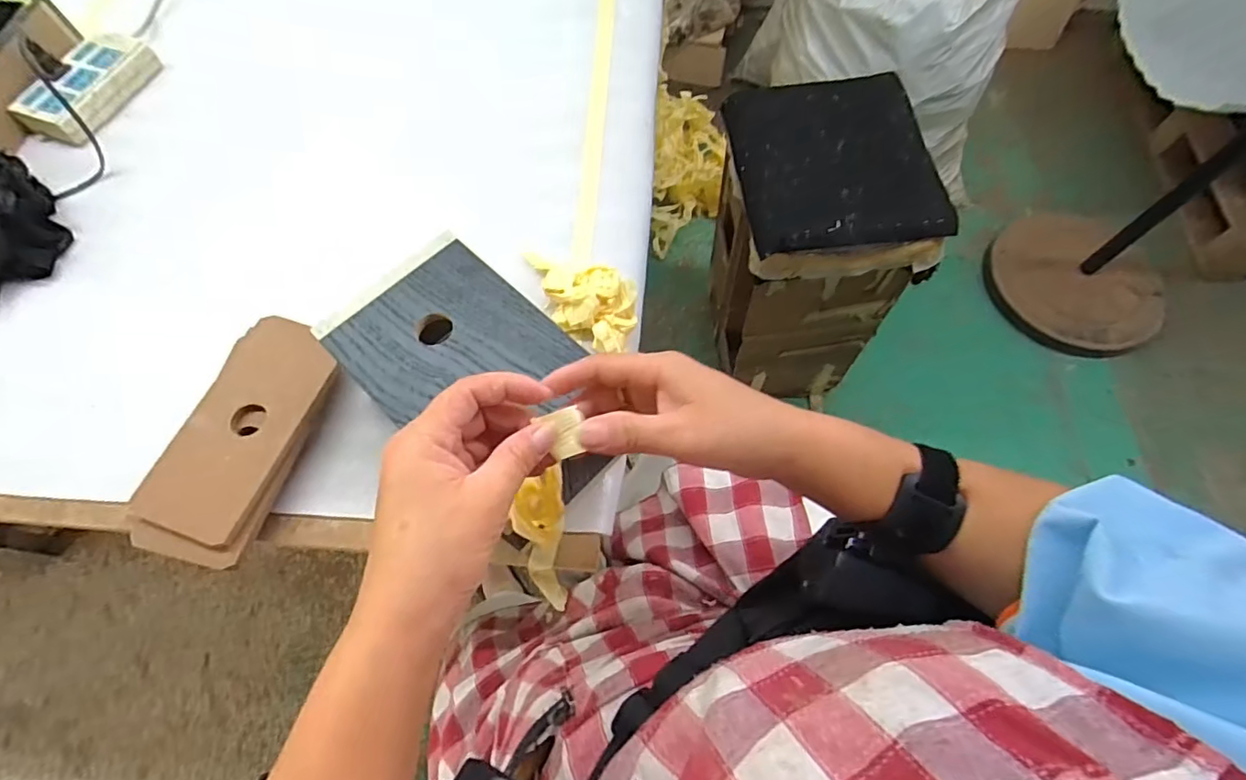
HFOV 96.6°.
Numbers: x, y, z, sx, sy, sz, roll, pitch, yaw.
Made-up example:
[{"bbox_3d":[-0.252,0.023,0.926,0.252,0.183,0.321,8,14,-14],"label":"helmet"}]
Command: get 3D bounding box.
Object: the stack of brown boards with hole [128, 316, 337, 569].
[{"bbox_3d":[-0.322,0.036,0.470,0.094,0.025,0.206,13,66,6],"label":"stack of brown boards with hole"}]

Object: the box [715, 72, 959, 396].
[{"bbox_3d":[0.312,-0.228,1.034,0.283,0.531,0.307,-5,66,-2],"label":"box"}]

